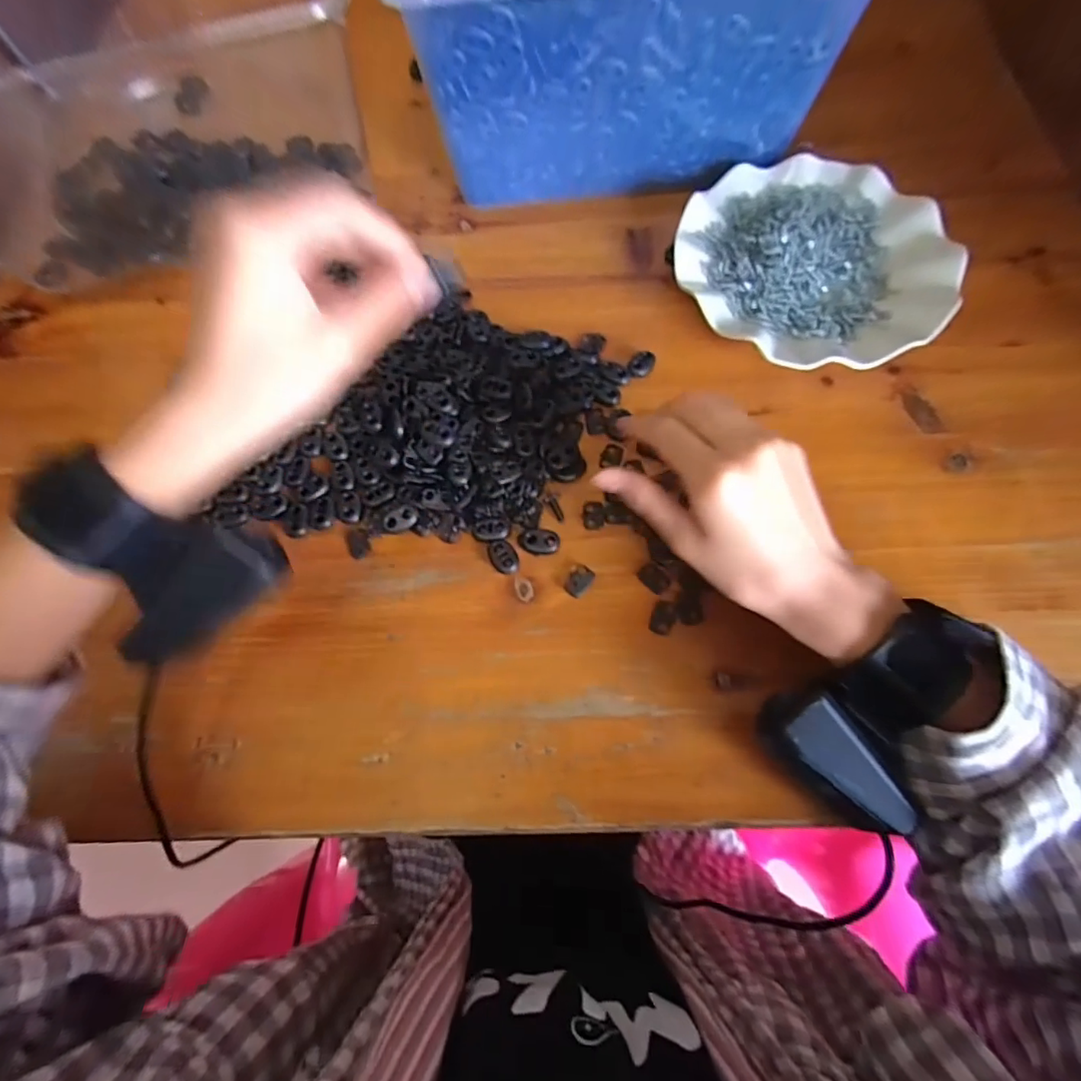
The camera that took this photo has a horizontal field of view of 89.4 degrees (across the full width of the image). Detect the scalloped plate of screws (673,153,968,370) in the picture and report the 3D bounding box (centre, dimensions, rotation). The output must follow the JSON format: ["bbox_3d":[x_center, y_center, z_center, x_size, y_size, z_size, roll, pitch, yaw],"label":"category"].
[{"bbox_3d":[0.188,-0.195,0.384,0.181,0.026,0.177,-1,67,2],"label":"scalloped plate of screws"}]

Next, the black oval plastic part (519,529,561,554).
[{"bbox_3d":[-0.001,0.001,0.318,0.023,0.009,0.013,0,67,3],"label":"black oval plastic part"}]

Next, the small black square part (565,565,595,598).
[{"bbox_3d":[0.022,0.022,0.312,0.013,0.004,0.018,29,71,14],"label":"small black square part"}]

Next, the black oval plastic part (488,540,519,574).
[{"bbox_3d":[-0.021,0.010,0.317,0.015,0.006,0.020,-21,68,-6],"label":"black oval plastic part"}]

